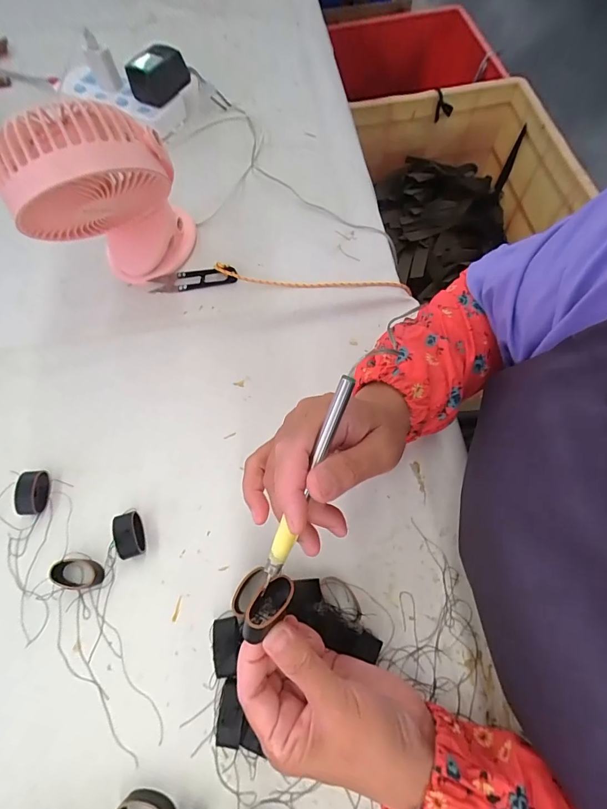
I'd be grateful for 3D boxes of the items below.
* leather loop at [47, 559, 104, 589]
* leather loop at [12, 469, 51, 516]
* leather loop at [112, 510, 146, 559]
[{"bbox_3d":[-0.195,0.145,0.337,0.040,0.012,0.024,9,68,6],"label":"leather loop"},{"bbox_3d":[-0.253,0.082,0.366,0.026,0.012,0.039,-4,67,0],"label":"leather loop"},{"bbox_3d":[-0.152,0.113,0.342,0.020,0.020,0.038,-18,68,-6],"label":"leather loop"}]

